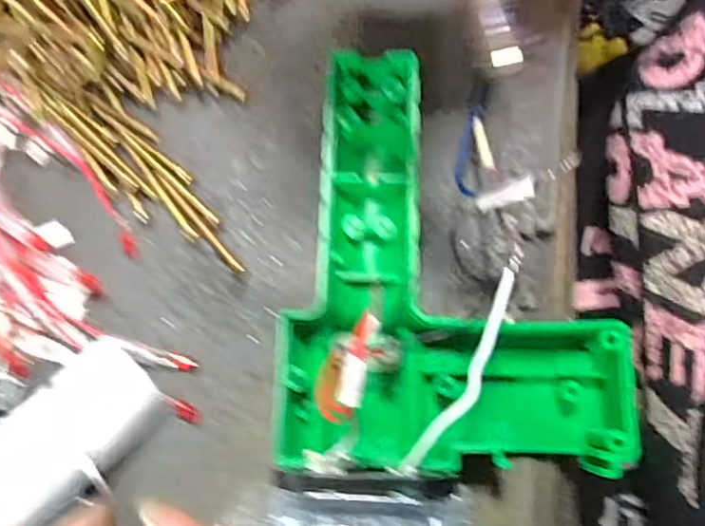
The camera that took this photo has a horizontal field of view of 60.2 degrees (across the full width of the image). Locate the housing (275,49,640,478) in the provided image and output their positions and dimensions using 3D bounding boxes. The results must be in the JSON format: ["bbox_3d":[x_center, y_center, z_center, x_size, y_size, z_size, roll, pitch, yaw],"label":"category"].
[{"bbox_3d":[0.036,-0.004,0.219,0.119,0.048,0.148,0,72,0],"label":"housing"}]

